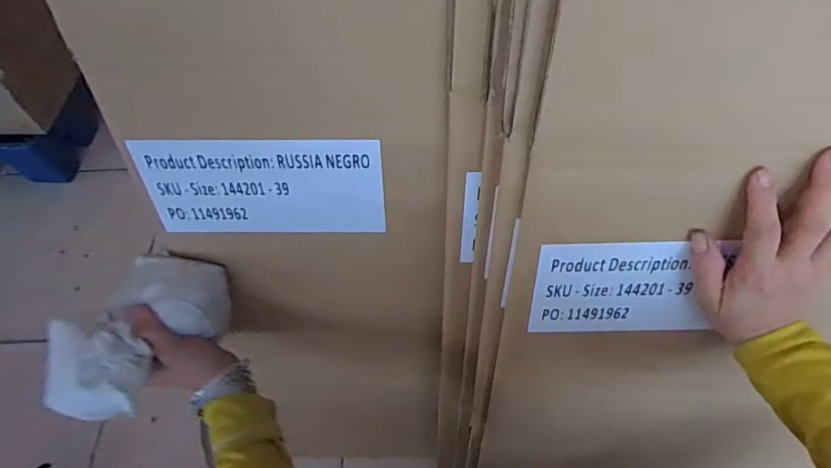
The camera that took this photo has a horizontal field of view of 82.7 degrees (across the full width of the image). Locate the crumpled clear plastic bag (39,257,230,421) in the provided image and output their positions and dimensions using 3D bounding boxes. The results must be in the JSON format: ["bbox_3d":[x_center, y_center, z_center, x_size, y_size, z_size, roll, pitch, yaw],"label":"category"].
[{"bbox_3d":[-0.263,0.090,0.450,0.099,0.065,0.171,35,64,20],"label":"crumpled clear plastic bag"}]

